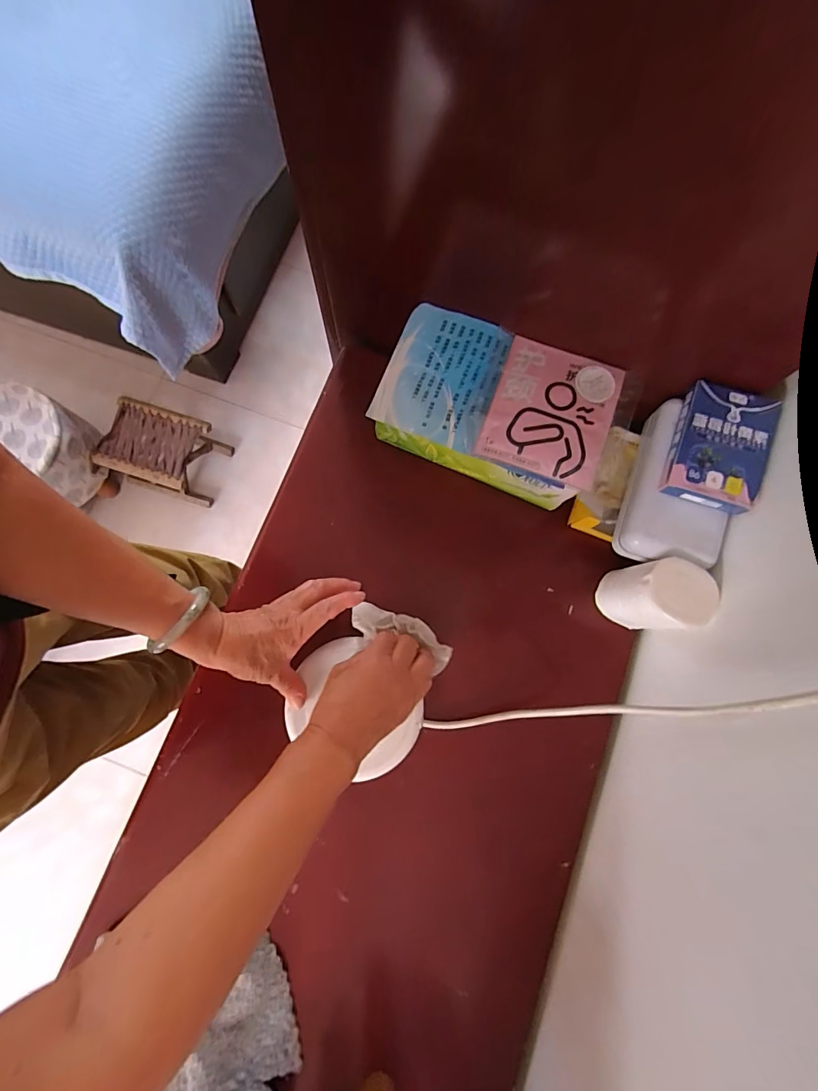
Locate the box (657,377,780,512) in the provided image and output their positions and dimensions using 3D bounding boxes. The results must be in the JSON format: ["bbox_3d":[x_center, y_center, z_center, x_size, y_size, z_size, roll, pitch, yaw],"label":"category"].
[{"bbox_3d":[0.293,-0.093,0.412,0.077,0.028,0.108,19,79,2],"label":"box"}]

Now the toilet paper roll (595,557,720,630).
[{"bbox_3d":[0.245,0.052,0.449,0.071,0.106,0.062,26,80,3],"label":"toilet paper roll"}]

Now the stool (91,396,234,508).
[{"bbox_3d":[-0.647,-0.244,1.166,0.243,0.167,0.183,17,79,2],"label":"stool"}]

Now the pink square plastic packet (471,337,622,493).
[{"bbox_3d":[0.140,-0.132,0.432,0.116,0.014,0.130,19,79,2],"label":"pink square plastic packet"}]

